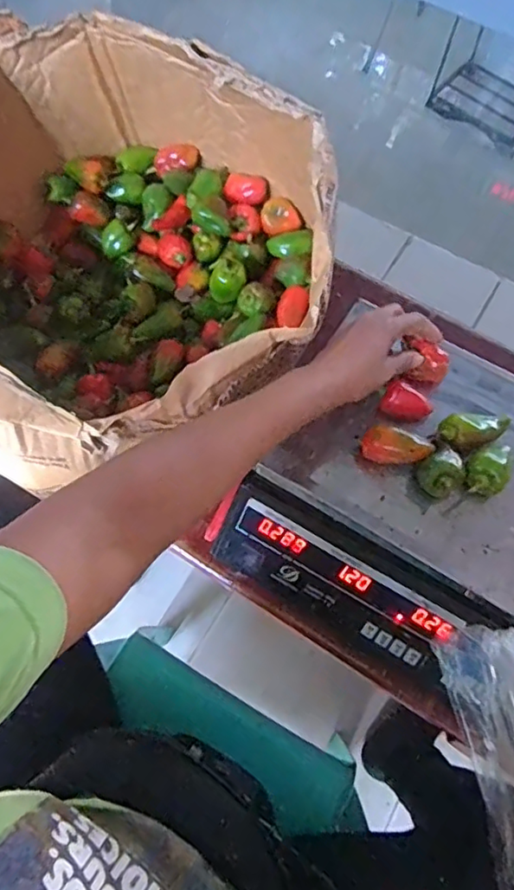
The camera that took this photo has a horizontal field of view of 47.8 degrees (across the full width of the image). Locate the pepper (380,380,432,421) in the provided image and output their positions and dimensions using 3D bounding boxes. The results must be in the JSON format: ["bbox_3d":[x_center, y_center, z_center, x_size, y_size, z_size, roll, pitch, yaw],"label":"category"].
[{"bbox_3d":[0.149,-0.043,0.576,0.049,0.033,0.029,16,70,6],"label":"pepper"}]

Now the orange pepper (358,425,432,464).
[{"bbox_3d":[0.132,0.004,0.559,0.061,0.035,0.030,14,70,5],"label":"orange pepper"}]

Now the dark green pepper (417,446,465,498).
[{"bbox_3d":[0.174,0.028,0.551,0.046,0.042,0.038,-36,74,-13],"label":"dark green pepper"}]

